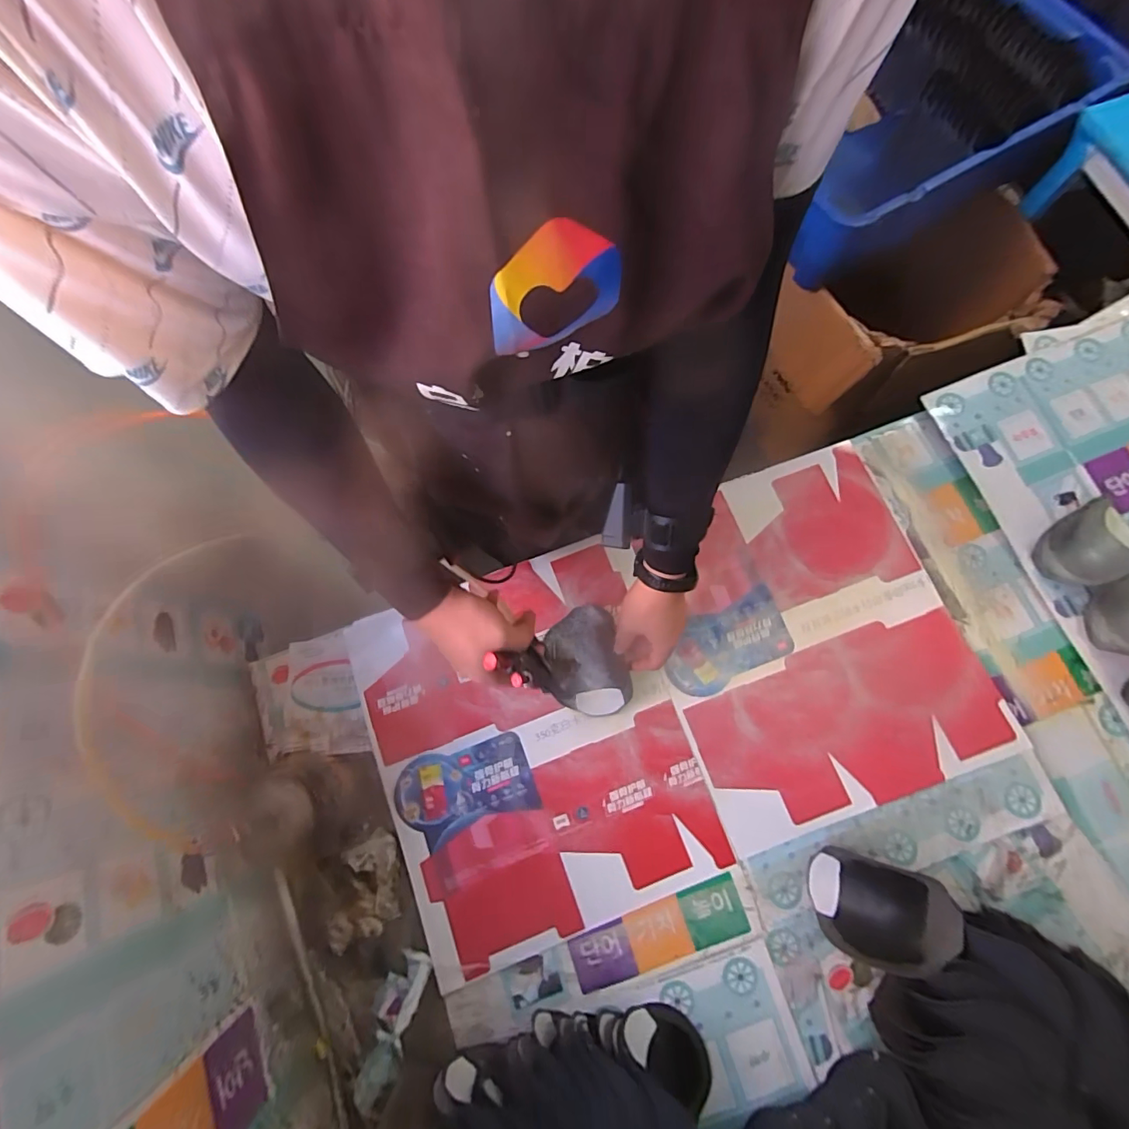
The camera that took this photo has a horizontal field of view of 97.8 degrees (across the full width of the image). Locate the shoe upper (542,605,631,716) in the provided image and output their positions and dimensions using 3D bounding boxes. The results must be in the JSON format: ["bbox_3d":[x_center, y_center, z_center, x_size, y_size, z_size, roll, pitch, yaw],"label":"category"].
[{"bbox_3d":[0.026,0.131,0.662,0.101,0.034,0.142,-11,78,-1],"label":"shoe upper"}]

